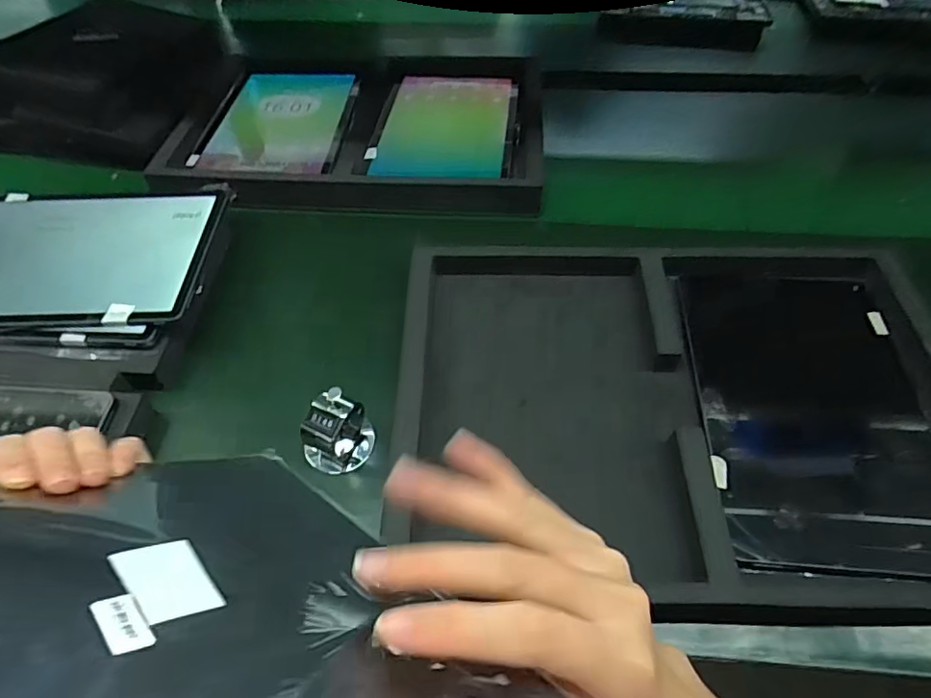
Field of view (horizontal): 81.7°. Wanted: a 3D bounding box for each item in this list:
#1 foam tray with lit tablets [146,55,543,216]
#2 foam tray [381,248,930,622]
[{"bbox_3d":[-0.122,-0.289,0.676,0.423,0.026,0.358,2,50,2],"label":"foam tray with lit tablets"},{"bbox_3d":[0.165,0.033,0.426,0.422,0.048,0.319,0,50,1],"label":"foam tray"}]

